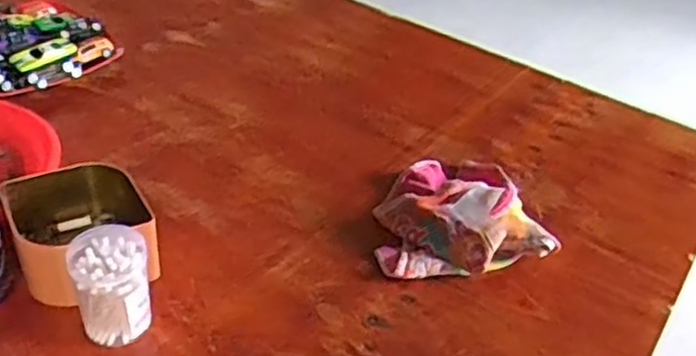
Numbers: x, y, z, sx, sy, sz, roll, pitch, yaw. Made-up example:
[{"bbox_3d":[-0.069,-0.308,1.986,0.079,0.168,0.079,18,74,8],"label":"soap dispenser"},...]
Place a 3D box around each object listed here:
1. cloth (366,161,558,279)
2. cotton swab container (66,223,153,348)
[{"bbox_3d":[0.093,0.024,0.631,0.147,0.054,0.160,-3,38,-14],"label":"cloth"},{"bbox_3d":[-0.172,0.081,0.495,0.051,0.074,0.051,-8,40,-19],"label":"cotton swab container"}]

